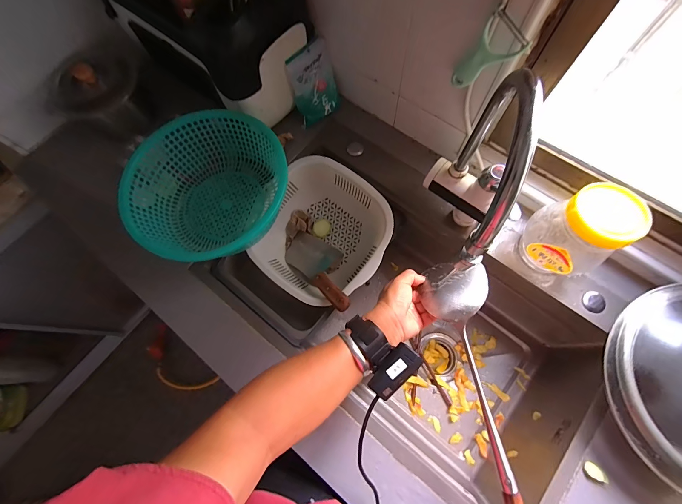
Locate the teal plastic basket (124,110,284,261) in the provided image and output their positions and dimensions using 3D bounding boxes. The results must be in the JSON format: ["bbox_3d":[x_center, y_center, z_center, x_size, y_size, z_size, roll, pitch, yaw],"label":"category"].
[{"bbox_3d":[-0.230,-0.122,0.566,0.275,0.109,0.253,-1,72,2],"label":"teal plastic basket"}]

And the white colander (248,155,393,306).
[{"bbox_3d":[-0.032,-0.028,0.631,0.241,0.124,0.258,22,74,9],"label":"white colander"}]

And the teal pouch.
[{"bbox_3d":[-0.053,-0.344,0.626,0.100,0.143,0.029,-37,59,-13],"label":"teal pouch"}]

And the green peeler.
[{"bbox_3d":[0.191,-0.260,0.412,0.058,0.113,0.025,44,78,-8],"label":"green peeler"}]

